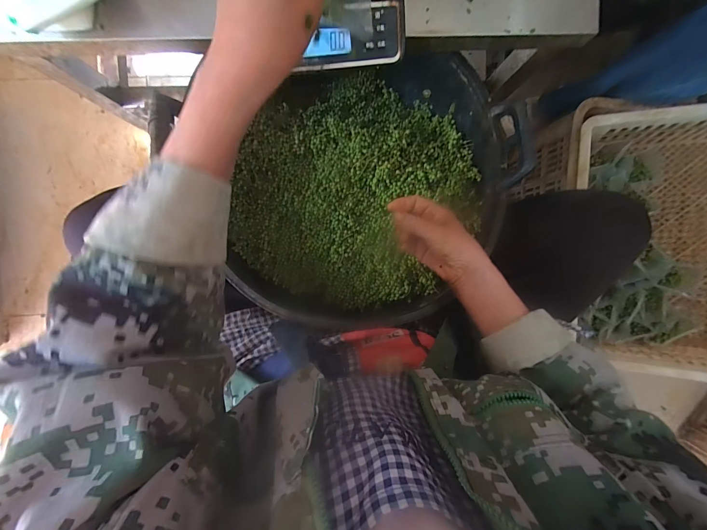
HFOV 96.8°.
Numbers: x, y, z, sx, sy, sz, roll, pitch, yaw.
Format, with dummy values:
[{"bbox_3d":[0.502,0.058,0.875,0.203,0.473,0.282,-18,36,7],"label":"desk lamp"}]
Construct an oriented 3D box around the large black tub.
[{"bbox_3d":[0.026,-0.135,0.489,0.372,0.186,0.444,26,91,-5],"label":"large black tub"}]

